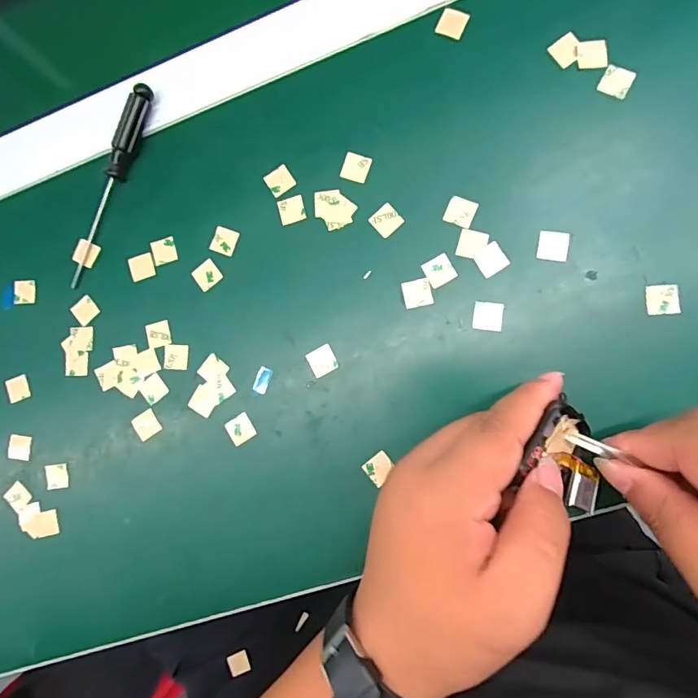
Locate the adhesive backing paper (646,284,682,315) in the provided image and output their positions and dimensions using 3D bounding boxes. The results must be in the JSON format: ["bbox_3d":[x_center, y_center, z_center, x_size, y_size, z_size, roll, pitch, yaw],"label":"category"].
[{"bbox_3d":[0.166,-0.026,0.240,0.015,0.004,0.015,-4,89,16],"label":"adhesive backing paper"}]

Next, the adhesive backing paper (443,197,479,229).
[{"bbox_3d":[0.063,-0.078,0.257,0.016,0.004,0.016,25,92,9],"label":"adhesive backing paper"}]

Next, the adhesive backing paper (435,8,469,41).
[{"bbox_3d":[0.061,-0.190,0.266,0.015,0.004,0.016,24,90,9],"label":"adhesive backing paper"}]

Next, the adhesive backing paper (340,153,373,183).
[{"bbox_3d":[0.004,-0.108,0.270,0.016,0.004,0.016,20,90,7],"label":"adhesive backing paper"}]

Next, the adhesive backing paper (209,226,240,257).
[{"bbox_3d":[-0.076,-0.066,0.281,0.016,0.004,0.016,18,86,3],"label":"adhesive backing paper"}]

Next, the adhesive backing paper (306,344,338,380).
[{"bbox_3d":[-0.015,0.007,0.267,0.016,0.004,0.016,-27,84,1],"label":"adhesive backing paper"}]

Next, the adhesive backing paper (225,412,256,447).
[{"bbox_3d":[-0.065,0.048,0.273,0.015,0.004,0.016,-30,81,-2],"label":"adhesive backing paper"}]

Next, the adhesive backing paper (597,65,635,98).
[{"bbox_3d":[0.146,-0.147,0.249,0.016,0.004,0.016,26,97,9],"label":"adhesive backing paper"}]

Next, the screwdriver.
[{"bbox_3d":[-0.152,-0.102,0.286,0.010,0.017,0.131,24,92,9],"label":"screwdriver"}]

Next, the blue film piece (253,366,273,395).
[{"bbox_3d":[-0.052,0.019,0.272,0.008,0.004,0.016,18,91,9],"label":"blue film piece"}]

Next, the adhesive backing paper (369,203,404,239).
[{"bbox_3d":[0.022,-0.075,0.264,0.016,0.004,0.016,-42,83,6],"label":"adhesive backing paper"}]

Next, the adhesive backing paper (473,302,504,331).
[{"bbox_3d":[0.078,-0.018,0.254,0.016,0.004,0.015,7,88,9],"label":"adhesive backing paper"}]

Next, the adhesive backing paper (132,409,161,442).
[{"bbox_3d":[-0.125,0.047,0.280,0.015,0.004,0.016,-33,83,7],"label":"adhesive backing paper"}]

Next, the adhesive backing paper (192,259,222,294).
[{"bbox_3d":[-0.088,-0.045,0.282,0.016,0.004,0.016,-39,83,-4],"label":"adhesive backing paper"}]

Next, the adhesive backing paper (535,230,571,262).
[{"bbox_3d":[0.112,-0.057,0.250,0.017,0.004,0.016,7,86,7],"label":"adhesive backing paper"}]

